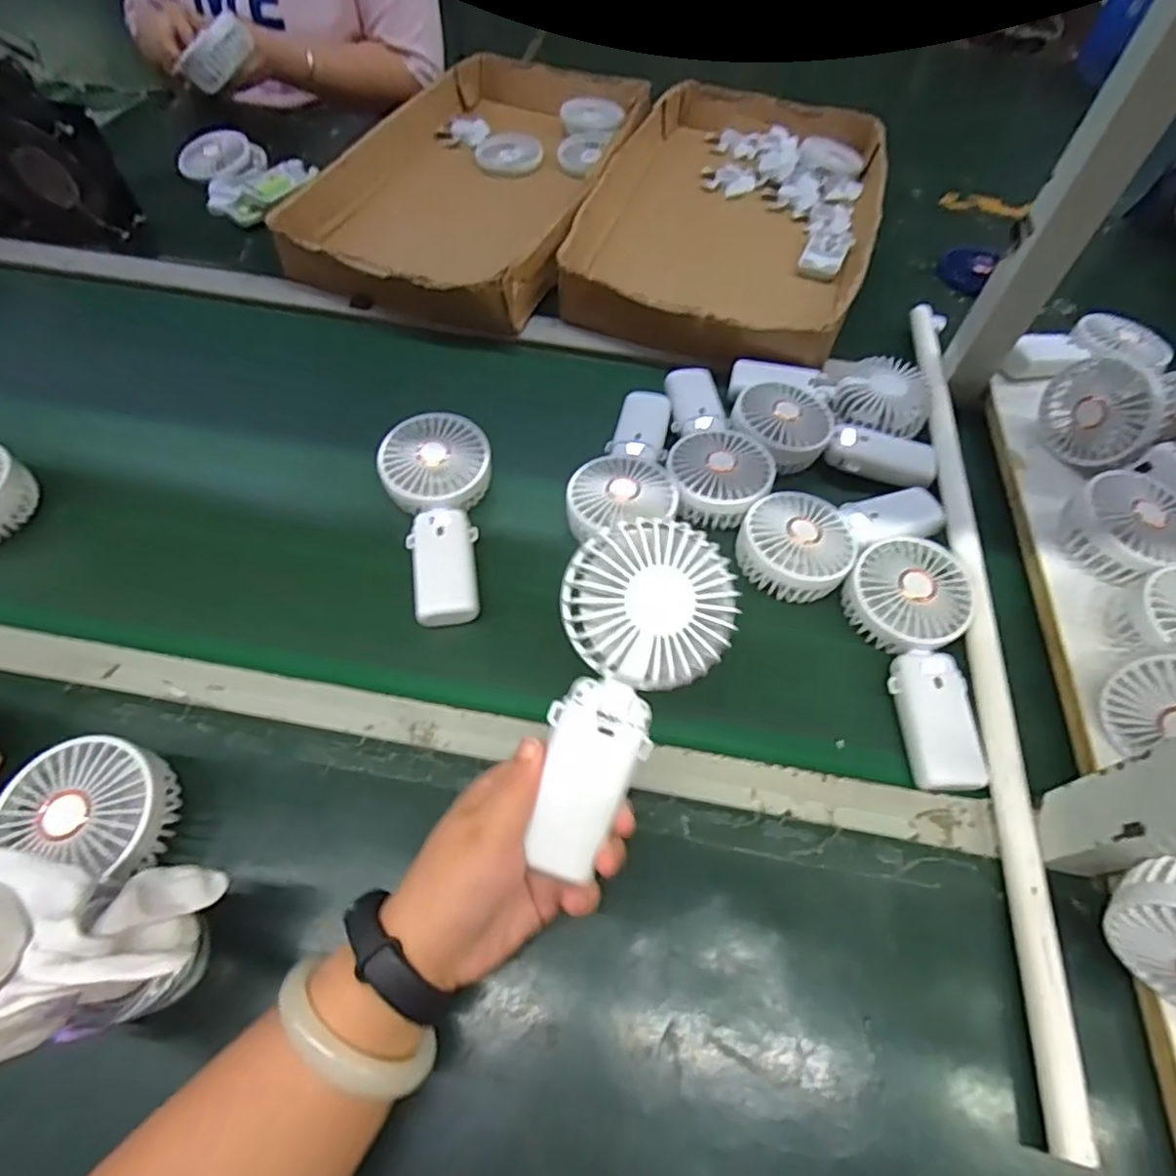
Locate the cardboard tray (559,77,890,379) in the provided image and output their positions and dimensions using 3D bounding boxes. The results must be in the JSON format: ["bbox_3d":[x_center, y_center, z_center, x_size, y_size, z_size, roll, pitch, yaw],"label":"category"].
[{"bbox_3d":[0.179,-0.460,0.789,0.324,0.064,0.539,16,57,9],"label":"cardboard tray"}]

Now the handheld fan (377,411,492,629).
[{"bbox_3d":[-0.120,-0.061,0.520,0.084,0.034,0.187,-7,59,-6],"label":"handheld fan"}]

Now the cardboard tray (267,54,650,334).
[{"bbox_3d":[-0.128,-0.540,0.812,0.315,0.061,0.577,15,57,8],"label":"cardboard tray"}]

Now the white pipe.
[{"bbox_3d":[0.299,-0.001,0.501,0.017,0.022,0.687,9,59,4],"label":"white pipe"}]

